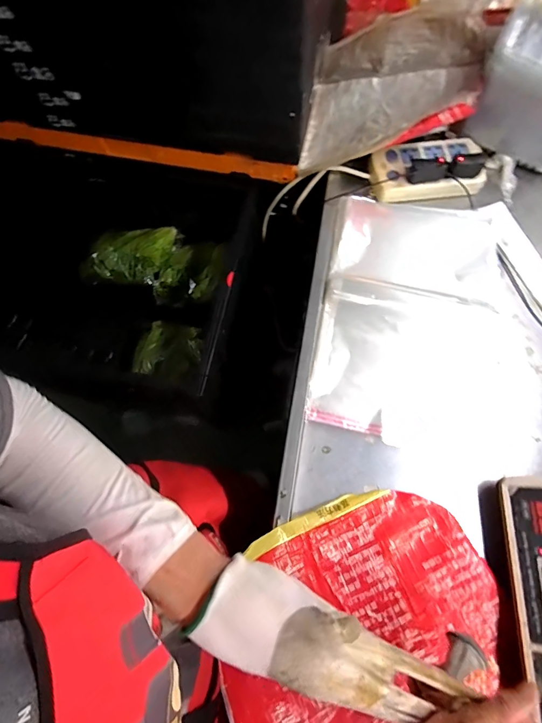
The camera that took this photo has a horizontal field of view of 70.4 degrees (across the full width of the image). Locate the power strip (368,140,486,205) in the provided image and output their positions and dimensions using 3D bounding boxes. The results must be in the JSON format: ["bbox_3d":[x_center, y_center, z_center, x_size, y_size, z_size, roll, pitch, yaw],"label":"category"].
[{"bbox_3d":[0.263,-0.325,0.647,0.195,0.041,0.101,-10,71,-4],"label":"power strip"}]

